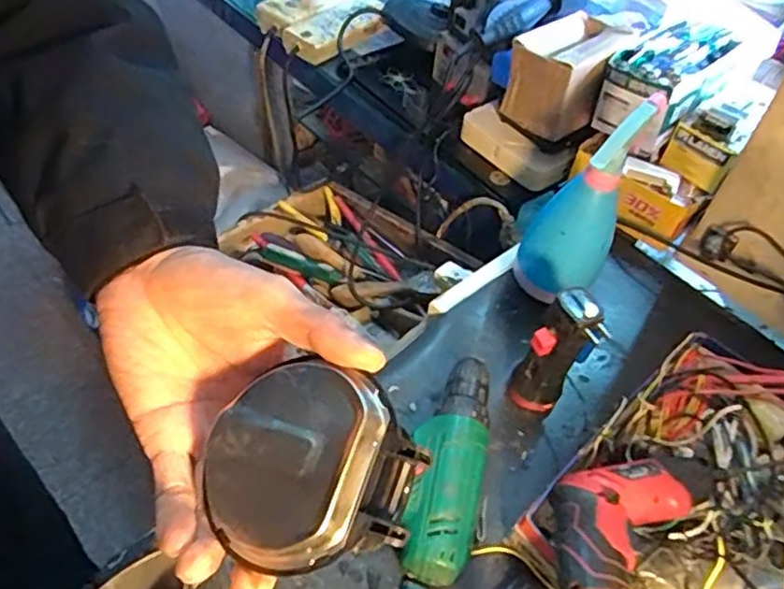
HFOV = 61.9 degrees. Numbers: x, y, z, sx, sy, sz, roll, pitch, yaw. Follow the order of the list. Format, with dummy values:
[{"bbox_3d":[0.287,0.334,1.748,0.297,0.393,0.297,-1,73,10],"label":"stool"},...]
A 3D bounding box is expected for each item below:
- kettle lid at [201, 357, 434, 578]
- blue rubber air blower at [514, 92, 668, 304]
[{"bbox_3d":[-0.034,0.069,0.265,0.087,0.015,0.080,-5,67,13],"label":"kettle lid"},{"bbox_3d":[0.171,-0.080,0.608,0.081,0.208,0.086,22,51,12],"label":"blue rubber air blower"}]

